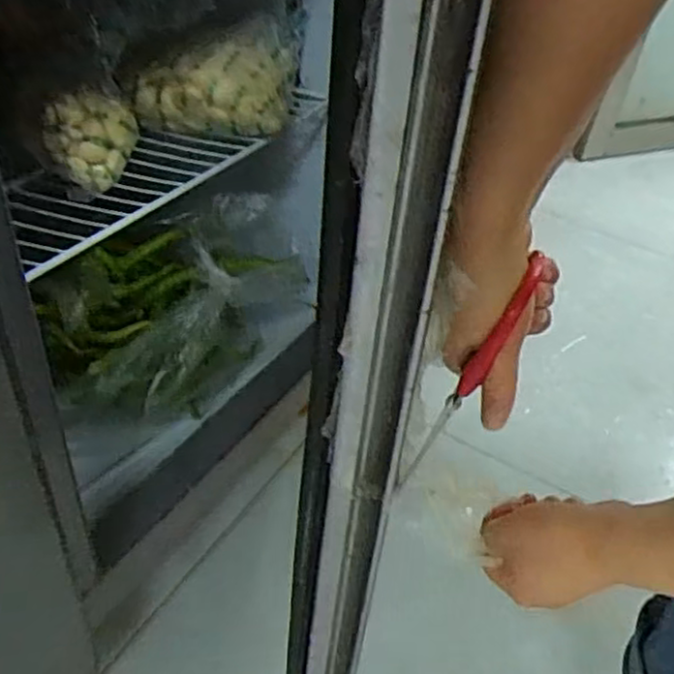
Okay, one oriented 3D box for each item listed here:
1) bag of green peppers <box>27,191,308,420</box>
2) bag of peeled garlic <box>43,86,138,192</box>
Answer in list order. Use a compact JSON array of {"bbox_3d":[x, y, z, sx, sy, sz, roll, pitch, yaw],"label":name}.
[{"bbox_3d":[-0.186,-0.027,0.854,0.165,0.193,0.295,28,44,24],"label":"bag of green peppers"},{"bbox_3d":[-0.229,-0.191,0.669,0.056,0.069,0.086,13,40,9],"label":"bag of peeled garlic"}]

